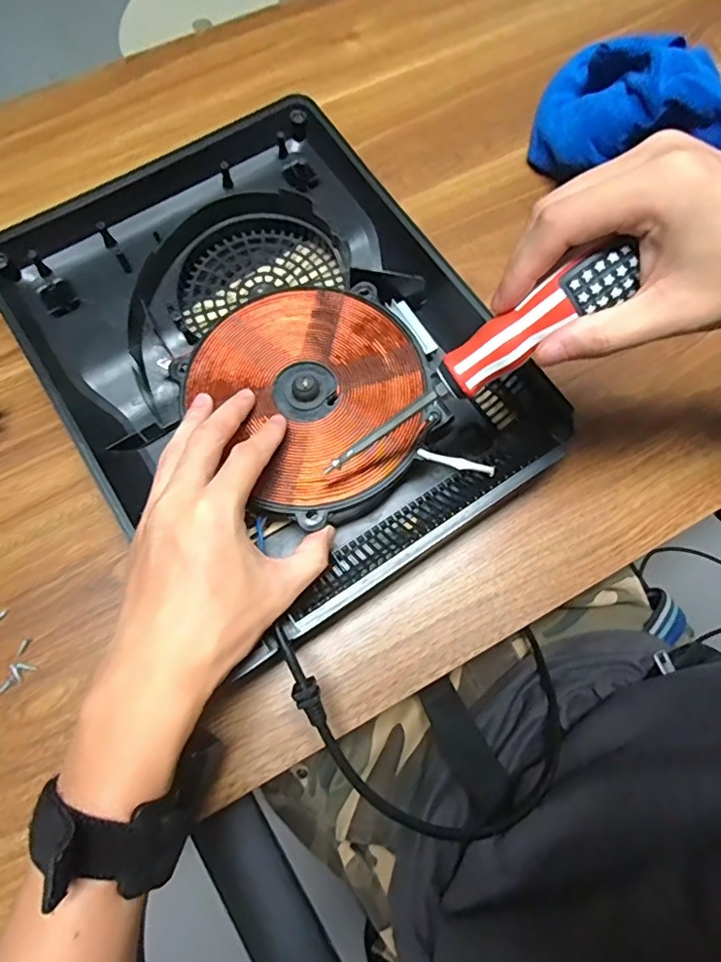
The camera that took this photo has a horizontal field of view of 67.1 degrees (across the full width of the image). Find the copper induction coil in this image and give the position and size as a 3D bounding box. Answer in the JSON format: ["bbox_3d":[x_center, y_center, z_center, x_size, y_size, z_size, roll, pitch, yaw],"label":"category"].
[{"bbox_3d":[-0.028,-0.060,0.349,0.139,0.008,0.154,-34,77,-11],"label":"copper induction coil"}]

